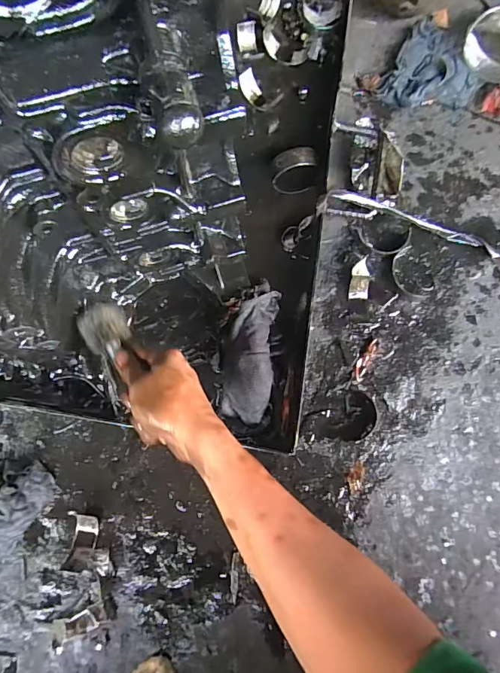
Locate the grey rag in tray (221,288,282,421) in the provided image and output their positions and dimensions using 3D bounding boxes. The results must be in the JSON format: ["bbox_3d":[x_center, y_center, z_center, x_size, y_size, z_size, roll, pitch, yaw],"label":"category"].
[{"bbox_3d":[0.000,0.021,0.498,0.058,0.042,0.148,6,76,0],"label":"grey rag in tray"}]

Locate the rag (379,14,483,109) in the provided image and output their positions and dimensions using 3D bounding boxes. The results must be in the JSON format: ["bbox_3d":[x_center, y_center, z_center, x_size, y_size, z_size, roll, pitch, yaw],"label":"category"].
[{"bbox_3d":[0.274,-0.386,0.627,0.125,0.026,0.149,29,77,5],"label":"rag"}]

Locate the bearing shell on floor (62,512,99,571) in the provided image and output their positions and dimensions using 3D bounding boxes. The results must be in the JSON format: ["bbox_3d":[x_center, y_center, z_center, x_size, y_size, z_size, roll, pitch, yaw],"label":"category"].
[{"bbox_3d":[-0.186,0.226,0.472,0.030,0.017,0.057,5,76,0],"label":"bearing shell on floor"}]

